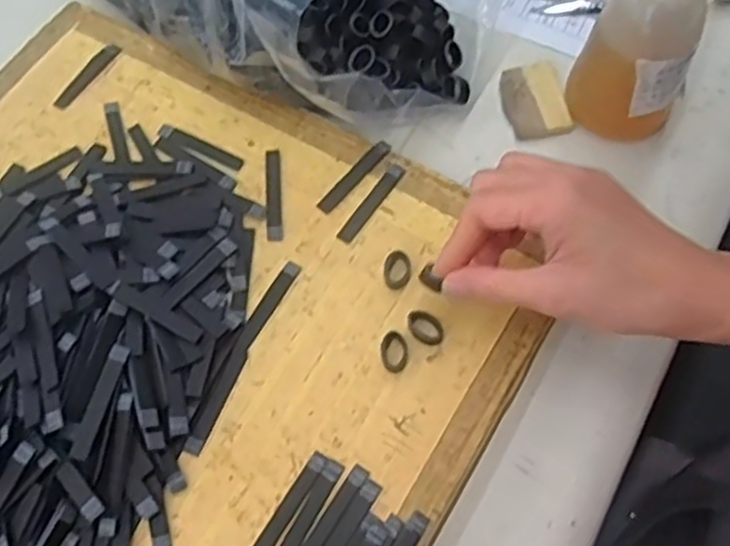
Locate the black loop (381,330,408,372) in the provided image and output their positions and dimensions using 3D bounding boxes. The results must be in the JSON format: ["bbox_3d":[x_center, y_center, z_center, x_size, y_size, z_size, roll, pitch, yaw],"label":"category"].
[{"bbox_3d":[0.016,0.043,0.397,0.015,0.006,0.022,-7,68,-4],"label":"black loop"}]

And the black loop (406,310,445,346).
[{"bbox_3d":[0.033,0.030,0.395,0.022,0.006,0.016,35,71,12],"label":"black loop"}]

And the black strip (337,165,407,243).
[{"bbox_3d":[0.004,-0.042,0.433,0.010,0.004,0.059,33,71,12],"label":"black strip"}]

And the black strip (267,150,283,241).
[{"bbox_3d":[-0.054,-0.047,0.436,0.008,0.004,0.060,-4,69,0],"label":"black strip"}]

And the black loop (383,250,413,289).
[{"bbox_3d":[0.018,-0.002,0.409,0.016,0.005,0.023,0,68,-1],"label":"black loop"}]

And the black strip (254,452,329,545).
[{"bbox_3d":[-0.038,0.118,0.368,0.009,0.004,0.059,31,70,11],"label":"black strip"}]

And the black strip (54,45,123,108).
[{"bbox_3d":[-0.181,-0.130,0.475,0.011,0.004,0.056,34,71,12],"label":"black strip"}]

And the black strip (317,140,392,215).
[{"bbox_3d":[-0.006,-0.059,0.440,0.010,0.004,0.059,40,72,14],"label":"black strip"}]

